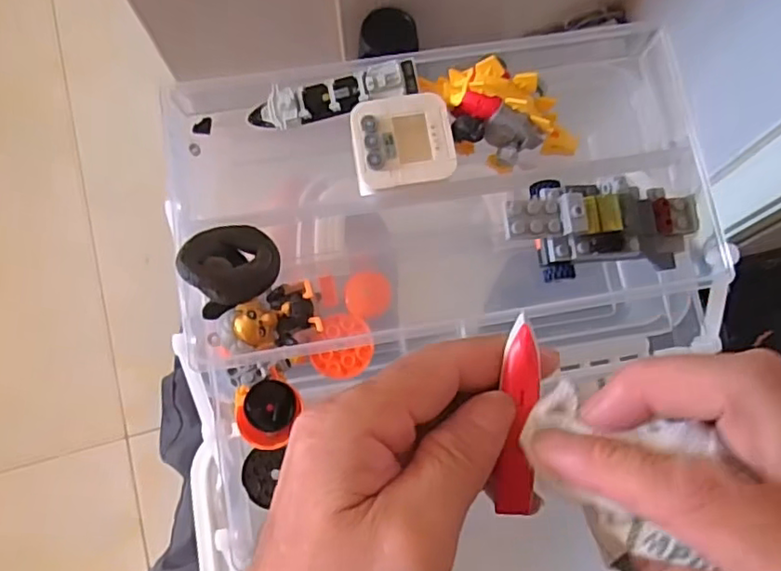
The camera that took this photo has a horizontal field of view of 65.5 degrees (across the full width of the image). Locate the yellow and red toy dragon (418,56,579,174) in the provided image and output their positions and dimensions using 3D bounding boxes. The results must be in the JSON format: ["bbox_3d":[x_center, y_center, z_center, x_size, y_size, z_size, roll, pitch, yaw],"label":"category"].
[{"bbox_3d":[0.047,-0.071,0.261,0.071,0.031,0.031,14,77,2],"label":"yellow and red toy dragon"}]

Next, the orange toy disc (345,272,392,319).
[{"bbox_3d":[-0.011,0.005,0.302,0.022,0.004,0.023,0,77,-1],"label":"orange toy disc"}]

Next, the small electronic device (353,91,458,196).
[{"bbox_3d":[0.005,-0.062,0.259,0.043,0.006,0.039,-12,77,-4],"label":"small electronic device"}]

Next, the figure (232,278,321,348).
[{"bbox_3d":[-0.047,0.013,0.252,0.033,0.010,0.023,-17,78,-5],"label":"figure"}]

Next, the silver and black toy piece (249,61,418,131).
[{"bbox_3d":[-0.025,-0.083,0.268,0.074,0.019,0.016,-10,77,-4],"label":"silver and black toy piece"}]

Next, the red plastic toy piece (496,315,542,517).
[{"bbox_3d":[0.048,0.051,0.228,0.014,0.007,0.075,2,98,-1],"label":"red plastic toy piece"}]

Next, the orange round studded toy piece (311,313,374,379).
[{"bbox_3d":[-0.022,0.030,0.294,0.027,0.004,0.031,24,77,4],"label":"orange round studded toy piece"}]

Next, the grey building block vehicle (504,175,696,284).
[{"bbox_3d":[0.088,-0.025,0.261,0.088,0.034,0.035,0,76,-17],"label":"grey building block vehicle"}]

